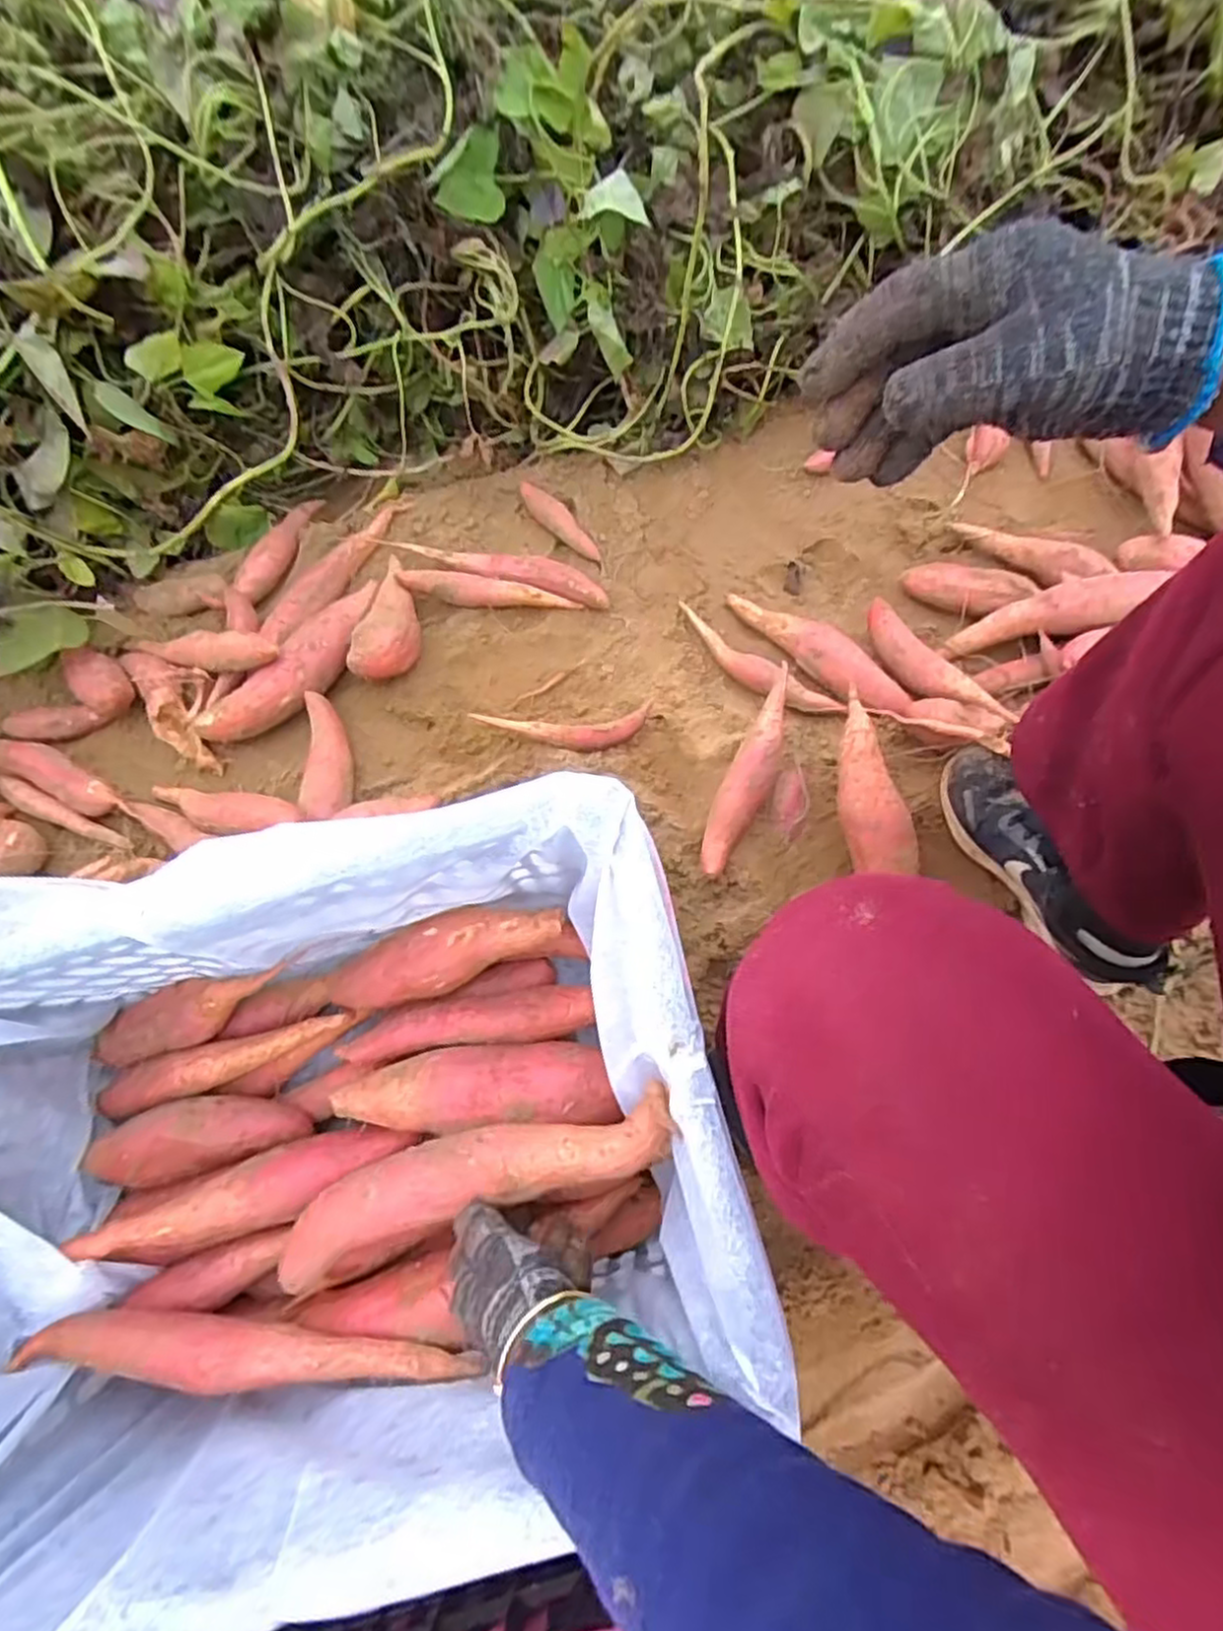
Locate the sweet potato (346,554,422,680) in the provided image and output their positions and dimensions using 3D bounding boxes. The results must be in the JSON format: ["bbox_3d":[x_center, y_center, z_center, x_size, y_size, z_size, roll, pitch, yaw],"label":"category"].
[{"bbox_3d":[-0.240,-0.206,0.789,0.067,0.056,0.148,-7,69,-1],"label":"sweet potato"}]

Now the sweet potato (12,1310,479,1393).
[{"bbox_3d":[-0.234,0.351,0.485,0.291,0.031,0.035,0,69,2],"label":"sweet potato"}]

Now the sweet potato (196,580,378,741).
[{"bbox_3d":[-0.319,-0.153,0.760,0.069,0.054,0.233,42,76,15],"label":"sweet potato"}]

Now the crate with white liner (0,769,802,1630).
[{"bbox_3d":[-0.183,0.220,0.469,0.484,0.251,0.380,-12,70,-3],"label":"crate with white liner"}]

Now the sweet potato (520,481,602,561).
[{"bbox_3d":[-0.062,-0.339,0.844,0.031,0.022,0.125,-38,73,-12],"label":"sweet potato"}]

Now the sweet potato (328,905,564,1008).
[{"bbox_3d":[-0.137,0.115,0.592,0.199,0.070,0.052,-17,70,-4],"label":"sweet potato"}]

